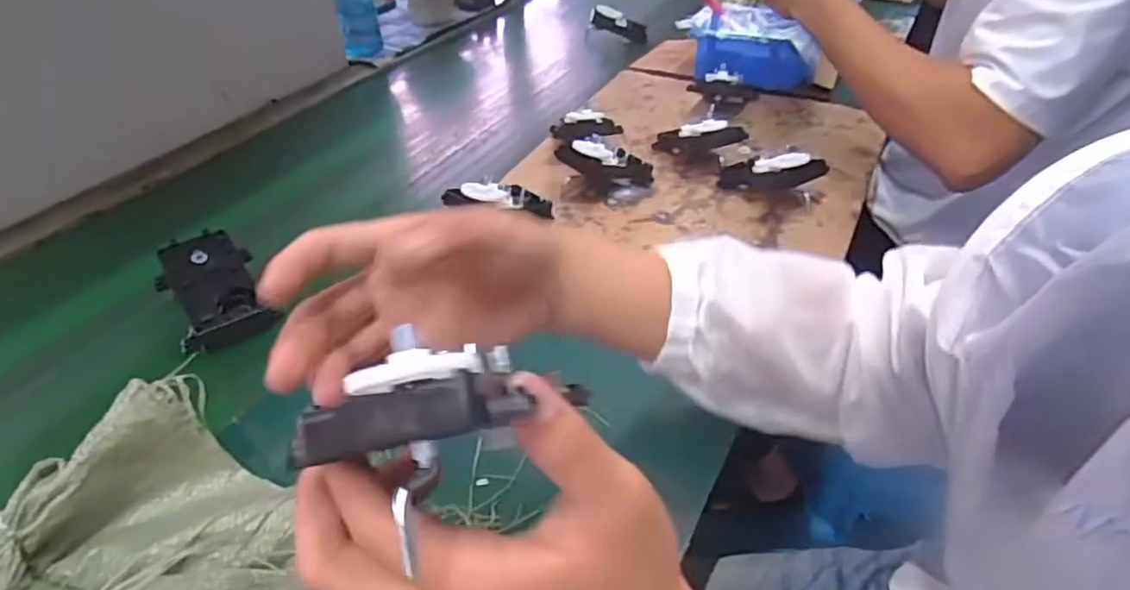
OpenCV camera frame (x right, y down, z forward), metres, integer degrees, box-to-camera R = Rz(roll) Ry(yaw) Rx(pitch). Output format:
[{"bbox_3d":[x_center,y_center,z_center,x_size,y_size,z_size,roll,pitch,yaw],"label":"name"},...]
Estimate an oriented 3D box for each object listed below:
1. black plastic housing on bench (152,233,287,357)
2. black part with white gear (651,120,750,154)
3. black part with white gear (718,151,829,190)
[{"bbox_3d":[-0.301,-0.003,0.566,0.074,0.055,0.100,-25,43,-26],"label":"black plastic housing on bench"},{"bbox_3d":[0.150,-0.180,0.756,0.114,0.042,0.053,4,33,46],"label":"black part with white gear"},{"bbox_3d":[0.213,-0.130,0.695,0.110,0.026,0.043,0,35,35],"label":"black part with white gear"}]

